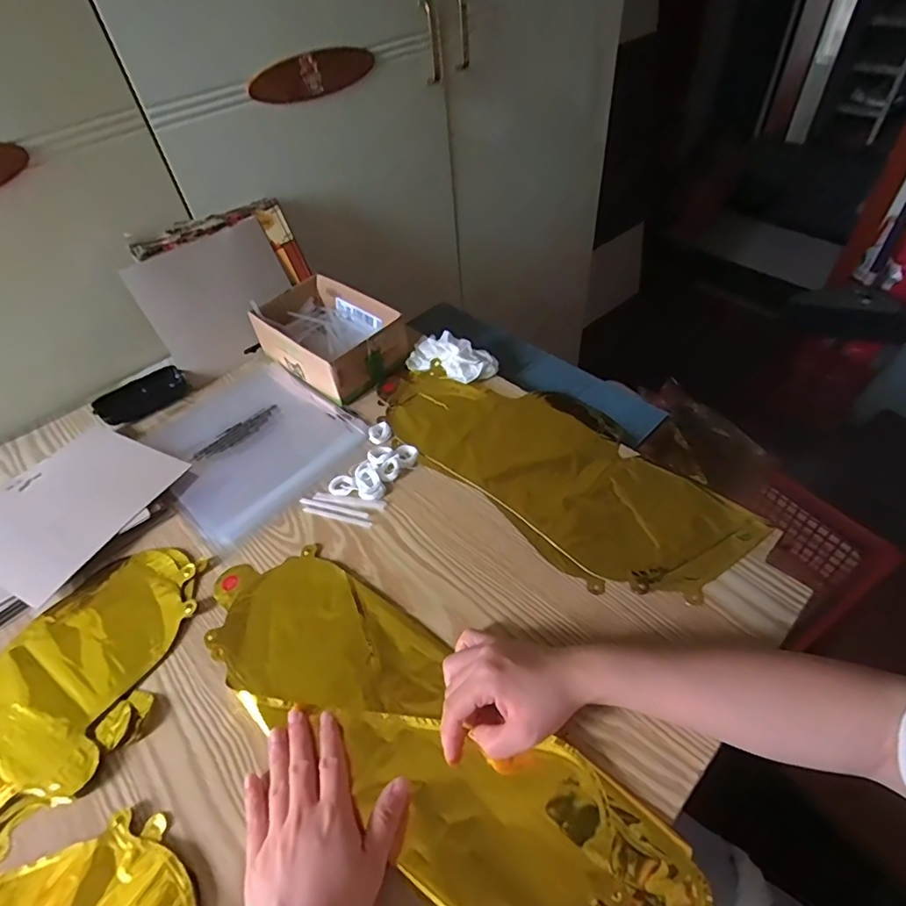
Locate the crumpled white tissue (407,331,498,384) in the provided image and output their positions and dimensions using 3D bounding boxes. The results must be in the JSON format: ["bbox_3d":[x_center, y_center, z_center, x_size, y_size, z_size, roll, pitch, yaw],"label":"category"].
[{"bbox_3d":[-0.002,-0.124,0.658,0.110,0.033,0.060,19,53,22],"label":"crumpled white tissue"}]

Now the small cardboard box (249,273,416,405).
[{"bbox_3d":[-0.170,-0.160,0.703,0.204,0.070,0.132,32,59,30],"label":"small cardboard box"}]

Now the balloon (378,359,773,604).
[{"bbox_3d":[0.100,-0.004,0.562,0.190,0.009,0.412,-37,54,-24],"label":"balloon"}]

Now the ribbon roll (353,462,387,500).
[{"bbox_3d":[-0.092,0.030,0.549,0.027,0.008,0.050,-26,51,-16],"label":"ribbon roll"}]

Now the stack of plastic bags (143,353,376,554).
[{"bbox_3d":[-0.253,-0.021,0.623,0.248,0.012,0.210,31,58,29],"label":"stack of plastic bags"}]

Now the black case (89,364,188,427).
[{"bbox_3d":[-0.419,-0.079,0.686,0.063,0.020,0.109,28,57,28],"label":"black case"}]

